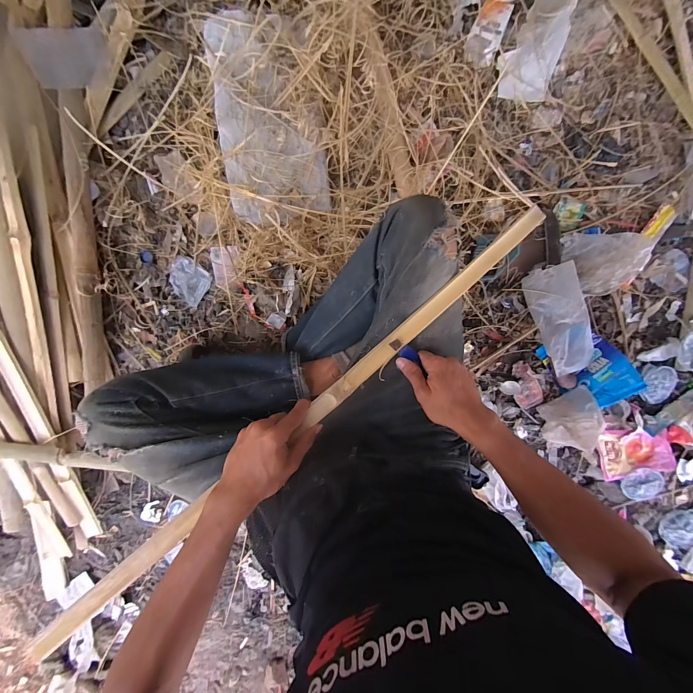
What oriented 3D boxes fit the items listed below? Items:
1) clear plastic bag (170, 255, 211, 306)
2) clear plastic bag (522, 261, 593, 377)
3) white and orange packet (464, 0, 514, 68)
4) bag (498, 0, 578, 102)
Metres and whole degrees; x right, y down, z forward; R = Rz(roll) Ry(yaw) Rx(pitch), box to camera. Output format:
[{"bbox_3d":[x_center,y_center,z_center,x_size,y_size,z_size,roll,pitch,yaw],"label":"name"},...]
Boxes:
[{"bbox_3d":[-0.360,-0.148,0.687,0.083,0.029,0.087,40,98,1],"label":"clear plastic bag"},{"bbox_3d":[0.497,-0.062,0.703,0.109,0.042,0.245,-17,94,7],"label":"clear plastic bag"},{"bbox_3d":[0.295,-0.655,0.633,0.067,0.012,0.129,20,95,-2],"label":"white and orange packet"},{"bbox_3d":[0.406,-0.660,0.634,0.114,0.028,0.264,17,97,4],"label":"bag"}]

